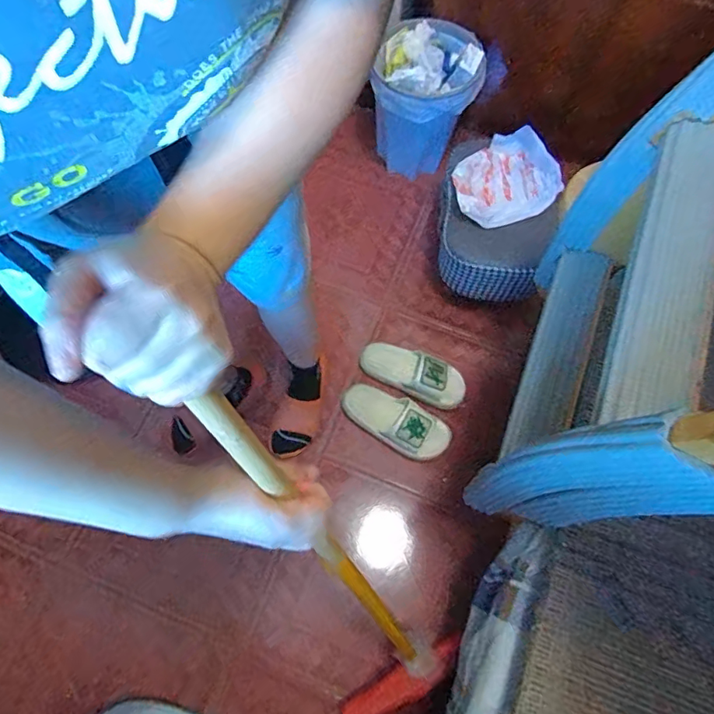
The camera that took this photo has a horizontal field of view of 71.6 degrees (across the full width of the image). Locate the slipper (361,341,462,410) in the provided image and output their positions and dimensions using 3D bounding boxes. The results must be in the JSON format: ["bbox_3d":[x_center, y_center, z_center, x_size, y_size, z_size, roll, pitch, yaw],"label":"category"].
[{"bbox_3d":[0.129,0.026,1.121,0.249,0.055,0.110,21,70,7],"label":"slipper"}]

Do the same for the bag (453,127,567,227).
[{"bbox_3d":[0.314,-0.380,1.076,0.235,0.064,0.205,-38,74,-14],"label":"bag"}]

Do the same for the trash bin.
[{"bbox_3d":[0.165,-0.612,1.233,0.211,0.337,0.191,32,71,11],"label":"trash bin"}]

